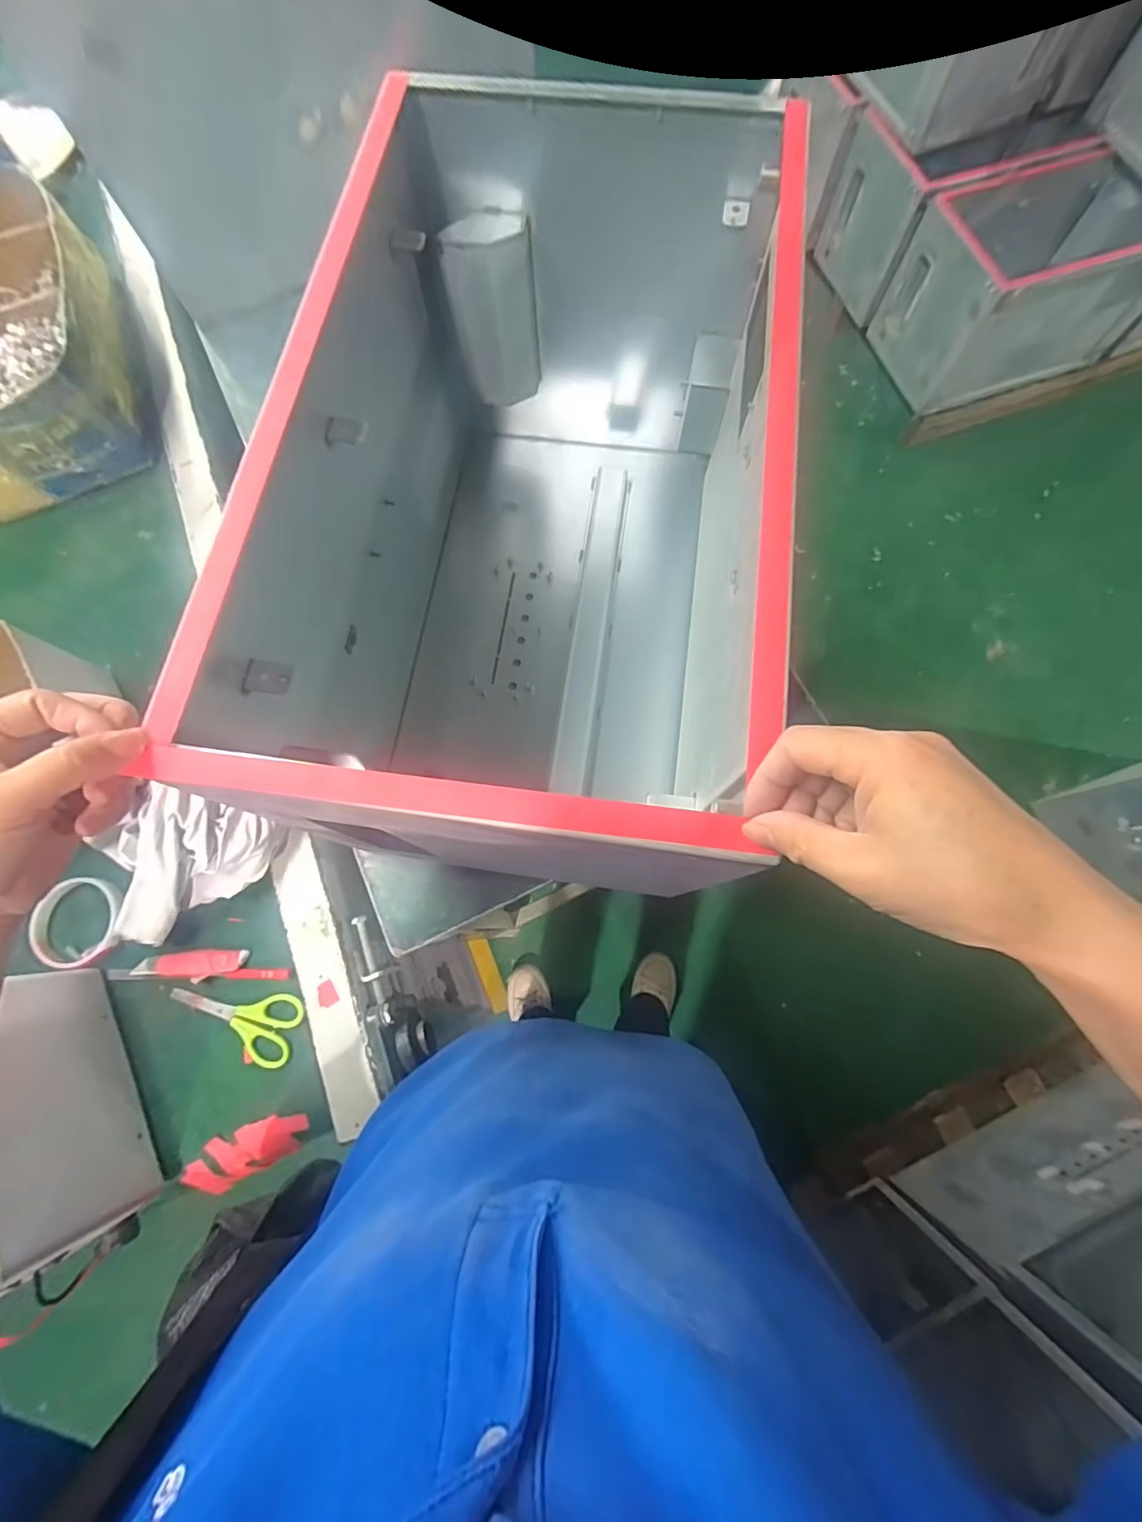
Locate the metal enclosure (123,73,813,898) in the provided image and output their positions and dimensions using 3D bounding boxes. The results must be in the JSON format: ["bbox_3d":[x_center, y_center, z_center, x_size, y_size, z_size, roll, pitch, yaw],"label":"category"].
[{"bbox_3d":[-0.027,-0.230,0.508,0.316,0.363,0.606,3,75,3],"label":"metal enclosure"}]

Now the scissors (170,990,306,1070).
[{"bbox_3d":[-0.313,0.242,0.517,0.125,0.005,0.060,8,75,4],"label":"scissors"}]

